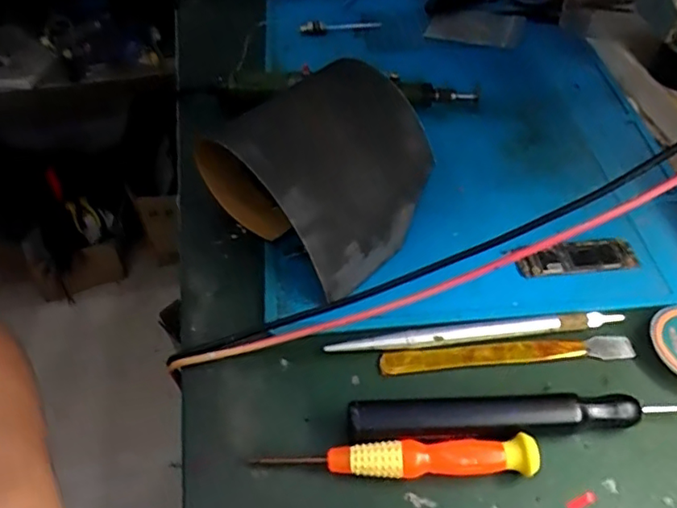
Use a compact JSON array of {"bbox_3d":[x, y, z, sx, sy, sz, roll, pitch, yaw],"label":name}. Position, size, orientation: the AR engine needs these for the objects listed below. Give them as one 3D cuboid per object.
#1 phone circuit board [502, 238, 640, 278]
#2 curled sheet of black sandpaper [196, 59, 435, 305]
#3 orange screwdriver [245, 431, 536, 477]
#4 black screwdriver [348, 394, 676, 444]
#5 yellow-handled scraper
[{"bbox_3d":[0.124,0.003,0.301,0.065,0.006,0.019,-8,50,-4],"label":"phone circuit board"},{"bbox_3d":[-0.002,-0.042,0.302,0.087,0.062,0.102,35,59,27],"label":"curled sheet of black sandpaper"},{"bbox_3d":[0.024,0.084,0.233,0.111,0.011,0.014,-2,50,0],"label":"orange screwdriver"},{"bbox_3d":[0.077,0.070,0.242,0.142,0.013,0.017,-2,50,0],"label":"black screwdriver"},{"bbox_3d":[0.080,0.048,0.270,0.120,0.005,0.011,-4,50,-1],"label":"yellow-handled scraper"}]

